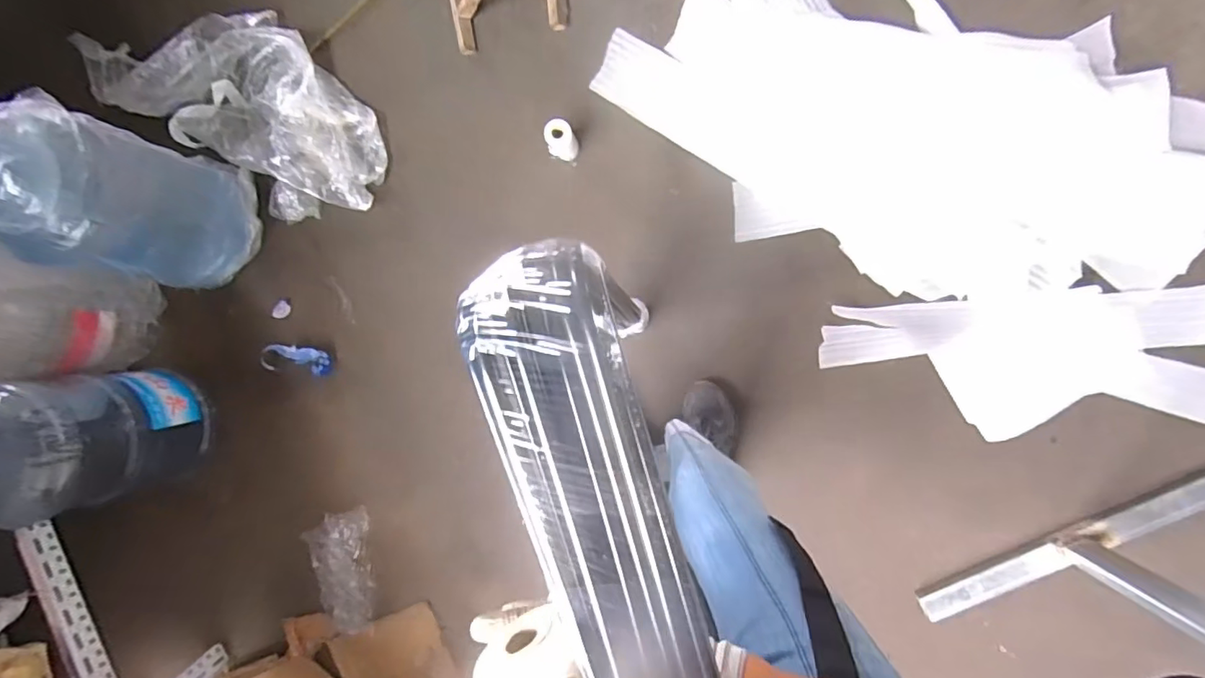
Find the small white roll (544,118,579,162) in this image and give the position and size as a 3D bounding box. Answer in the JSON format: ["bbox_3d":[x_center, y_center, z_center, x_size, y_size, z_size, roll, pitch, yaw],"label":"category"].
[{"bbox_3d":[-0.076,-0.384,1.083,0.057,0.104,0.068,-15,91,7],"label":"small white roll"}]

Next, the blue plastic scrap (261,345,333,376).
[{"bbox_3d":[-0.671,0.046,1.204,0.150,0.018,0.059,7,94,7],"label":"blue plastic scrap"}]

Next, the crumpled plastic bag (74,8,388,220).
[{"bbox_3d":[-0.773,-0.518,1.156,0.728,0.084,0.336,32,96,4],"label":"crumpled plastic bag"}]

